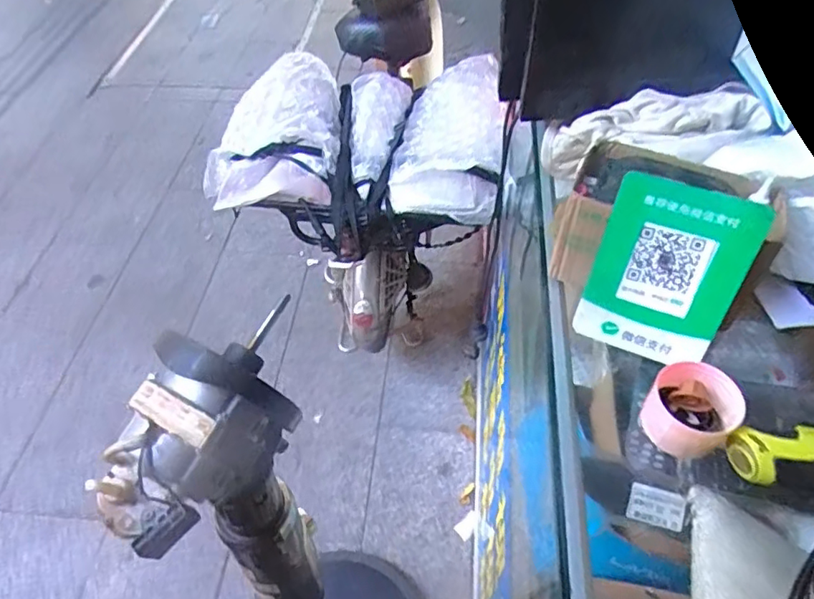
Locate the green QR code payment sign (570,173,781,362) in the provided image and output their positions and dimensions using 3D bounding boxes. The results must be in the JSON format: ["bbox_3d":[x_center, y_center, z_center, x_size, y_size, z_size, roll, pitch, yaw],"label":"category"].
[{"bbox_3d":[0.221,-0.019,0.489,0.113,0.160,0.008,18,31,14],"label":"green QR code payment sign"}]

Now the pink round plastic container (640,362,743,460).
[{"bbox_3d":[0.236,0.089,0.469,0.067,0.048,0.064,0,51,0],"label":"pink round plastic container"}]

